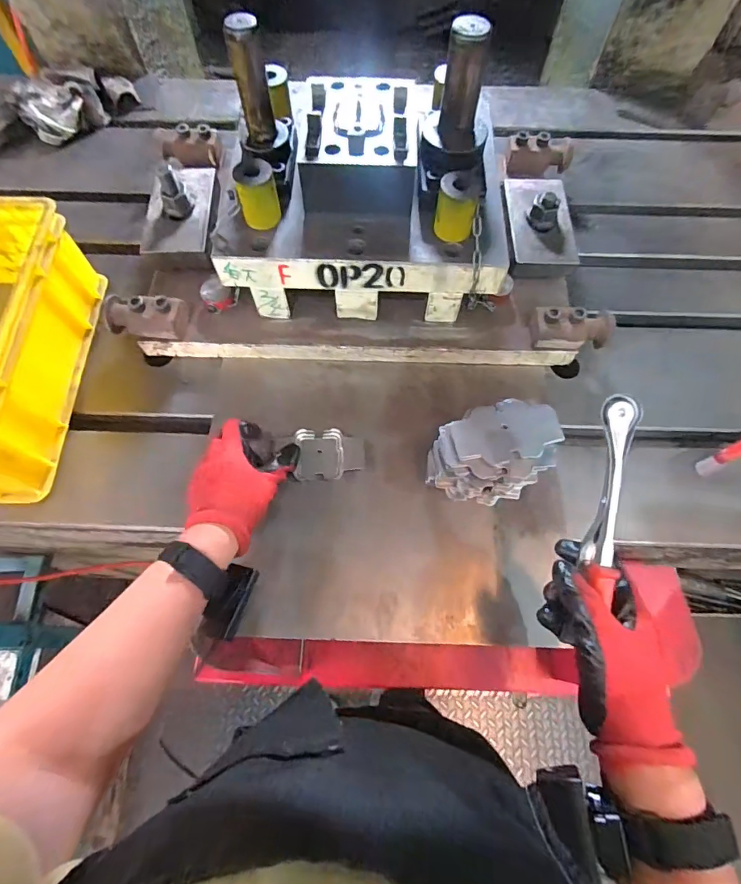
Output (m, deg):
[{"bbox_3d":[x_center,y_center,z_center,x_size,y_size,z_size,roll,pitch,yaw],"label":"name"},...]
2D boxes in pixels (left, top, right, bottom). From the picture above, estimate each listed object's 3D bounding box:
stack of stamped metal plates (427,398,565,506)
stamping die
[{"bbox_3d":[0.126,0.016,0.479,0.127,0.092,0.084,-17,68,-7],"label":"stack of stamped metal plates"},{"bbox_3d":[-0.010,-0.296,0.540,0.597,0.233,0.344,4,67,2],"label":"stamping die"}]

